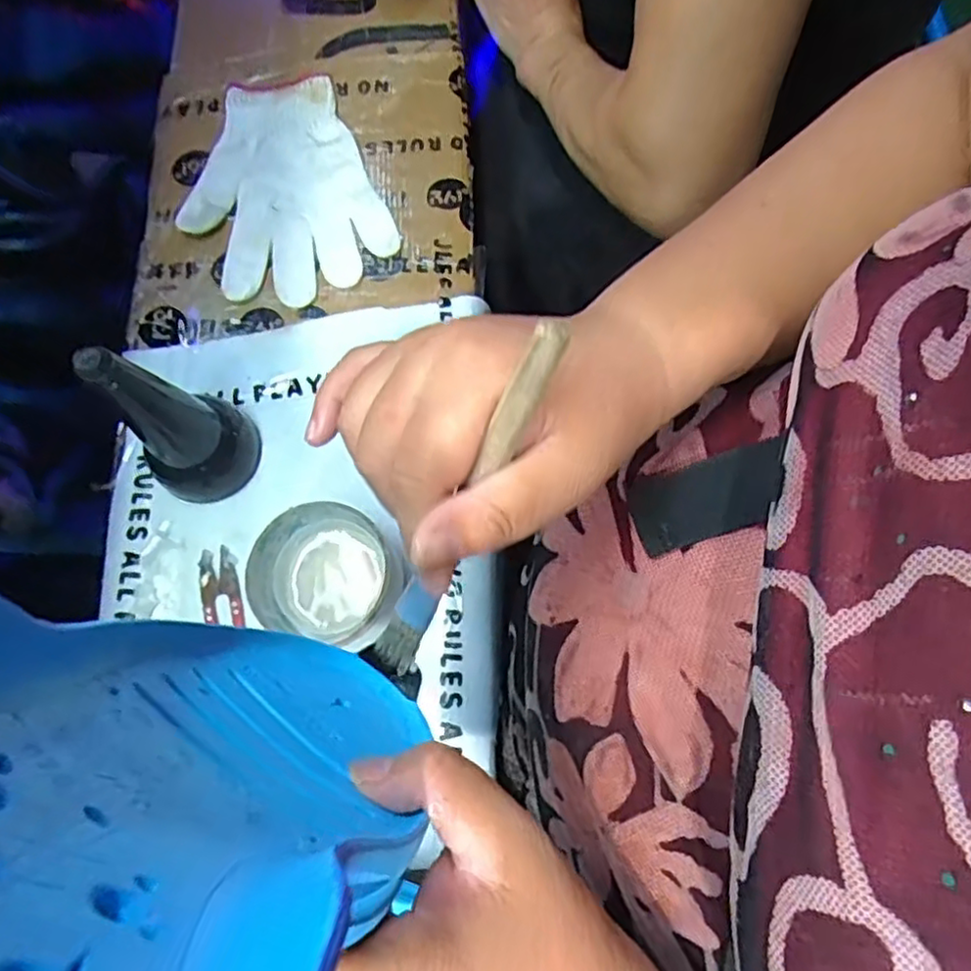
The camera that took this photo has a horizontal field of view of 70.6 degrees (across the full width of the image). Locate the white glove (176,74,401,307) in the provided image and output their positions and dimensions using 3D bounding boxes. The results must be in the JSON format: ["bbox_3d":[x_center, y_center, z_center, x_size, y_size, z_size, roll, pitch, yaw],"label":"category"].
[{"bbox_3d":[-0.159,-0.228,0.523,0.136,0.014,0.193,-23,74,-5],"label":"white glove"}]

